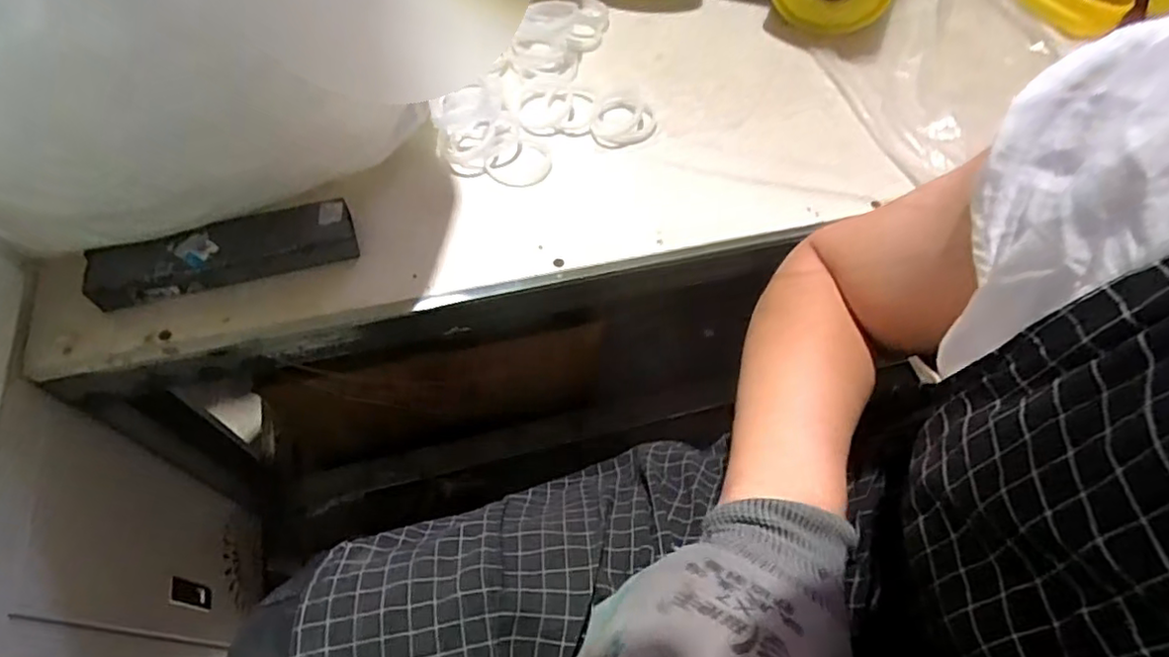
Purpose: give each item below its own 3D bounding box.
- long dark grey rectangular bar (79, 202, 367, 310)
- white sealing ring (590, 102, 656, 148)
[{"bbox_3d":[-0.300,-0.066,0.529,0.202,0.036,0.052,-16,62,-12],"label":"long dark grey rectangular bar"},{"bbox_3d":[0.040,-0.218,0.670,0.077,0.006,0.072,8,58,-12],"label":"white sealing ring"}]

